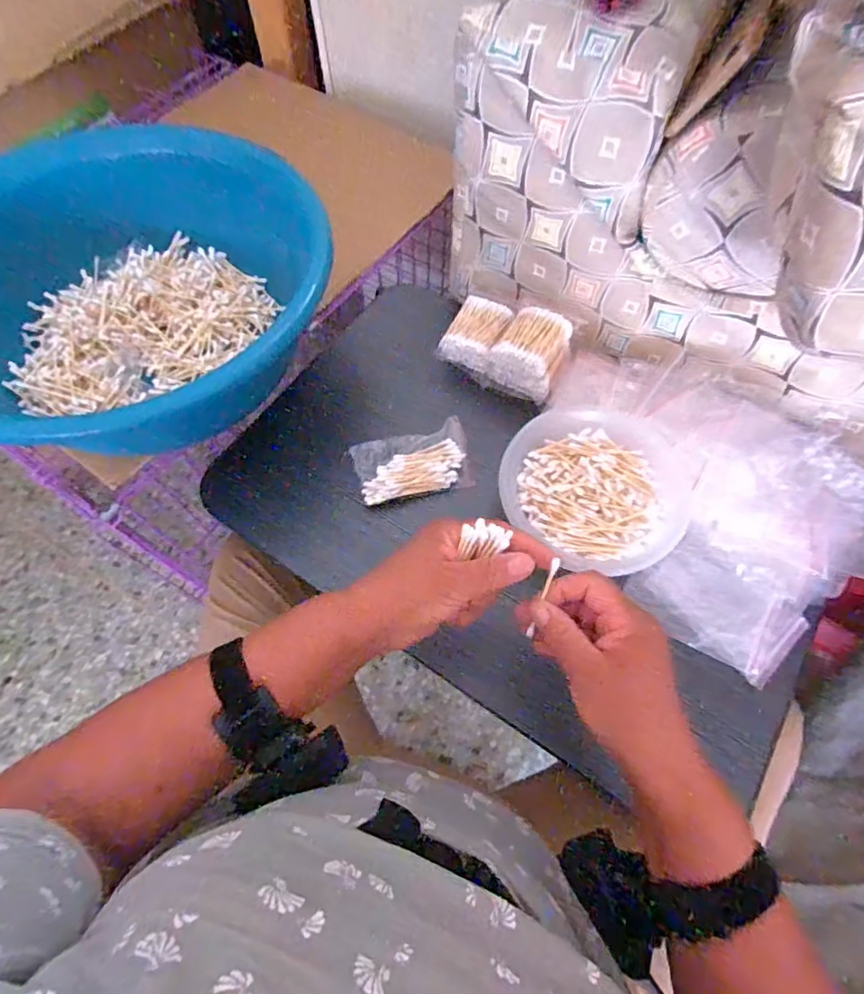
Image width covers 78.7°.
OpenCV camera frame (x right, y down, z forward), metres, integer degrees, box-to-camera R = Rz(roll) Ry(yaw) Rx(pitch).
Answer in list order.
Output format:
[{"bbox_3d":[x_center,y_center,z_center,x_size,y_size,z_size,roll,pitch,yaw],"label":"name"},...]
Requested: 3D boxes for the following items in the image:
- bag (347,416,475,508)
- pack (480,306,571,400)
[{"bbox_3d":[-0.019,-0.034,0.544,0.117,0.018,0.068,-16,82,-7],"label":"bag"},{"bbox_3d":[0.108,-0.154,0.579,0.068,0.077,0.075,28,67,13],"label":"pack"}]

